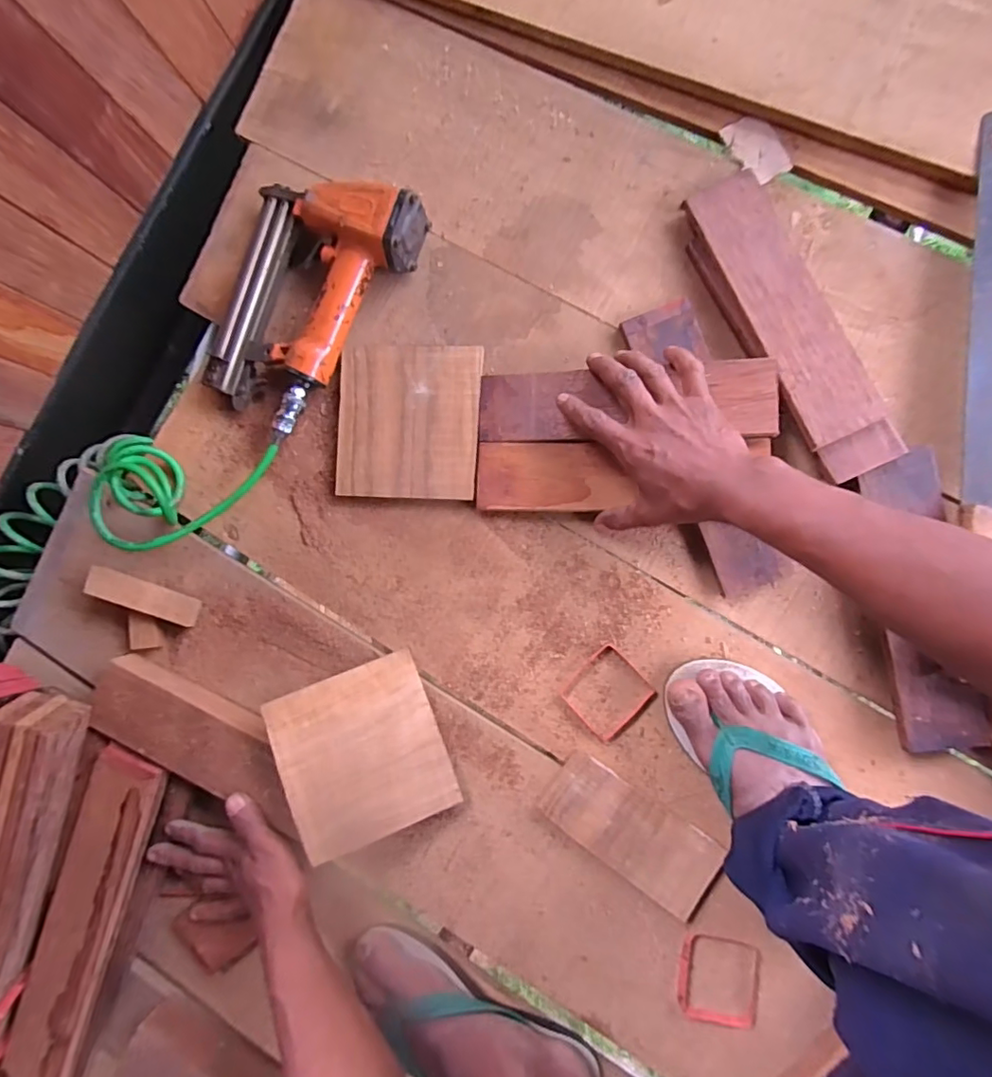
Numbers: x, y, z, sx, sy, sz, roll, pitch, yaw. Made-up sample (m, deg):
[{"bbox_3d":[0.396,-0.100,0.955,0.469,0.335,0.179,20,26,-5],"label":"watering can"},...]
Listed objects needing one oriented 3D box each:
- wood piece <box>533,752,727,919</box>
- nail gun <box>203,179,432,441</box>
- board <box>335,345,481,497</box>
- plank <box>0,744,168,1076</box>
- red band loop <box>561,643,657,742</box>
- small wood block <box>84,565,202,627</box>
[{"bbox_3d":[0.124,0.273,0.495,0.161,0.013,0.076,32,93,6],"label":"wood piece"},{"bbox_3d":[-0.199,-0.246,0.530,0.155,0.054,0.260,35,93,6],"label":"nail gun"},{"bbox_3d":[-0.086,-0.115,0.524,0.140,0.009,0.148,3,89,7],"label":"board"},{"bbox_3d":[-0.436,0.485,0.504,0.067,0.030,0.574,17,91,7],"label":"plank"},{"bbox_3d":[0.107,0.148,0.510,0.069,0.006,0.071,45,94,6],"label":"red band loop"},{"bbox_3d":[-0.359,0.058,0.539,0.111,0.023,0.030,21,92,-6],"label":"small wood block"}]

